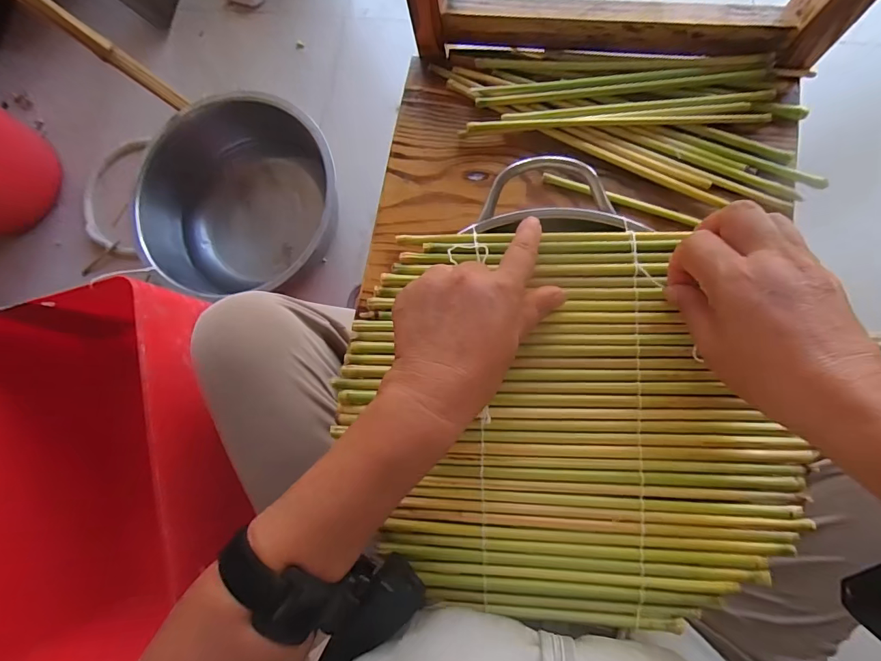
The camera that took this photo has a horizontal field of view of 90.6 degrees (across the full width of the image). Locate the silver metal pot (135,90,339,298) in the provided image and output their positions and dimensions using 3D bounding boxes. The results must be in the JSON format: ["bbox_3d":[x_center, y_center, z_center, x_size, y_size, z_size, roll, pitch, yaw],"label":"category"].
[{"bbox_3d":[-0.363,-0.231,0.842,0.354,0.174,0.321,1,85,8],"label":"silver metal pot"}]

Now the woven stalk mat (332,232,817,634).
[{"bbox_3d":[0.076,0.057,0.296,0.289,0.025,0.250,0,85,8],"label":"woven stalk mat"}]

